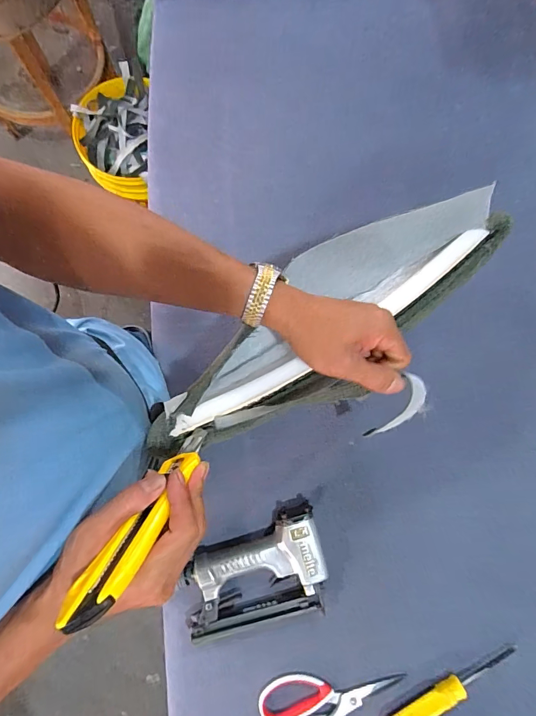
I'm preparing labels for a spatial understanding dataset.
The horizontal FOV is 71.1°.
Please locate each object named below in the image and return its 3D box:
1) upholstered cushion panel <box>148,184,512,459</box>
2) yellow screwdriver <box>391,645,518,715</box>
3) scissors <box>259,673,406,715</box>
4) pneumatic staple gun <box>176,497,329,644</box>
[{"bbox_3d":[0.056,-0.033,0.365,0.396,0.051,0.126,-36,82,-3],"label":"upholstered cushion panel"},{"bbox_3d":[0.239,0.430,0.482,0.200,0.026,0.024,-25,80,-6],"label":"yellow screwdriver"},{"bbox_3d":[0.084,0.445,0.481,0.180,0.007,0.097,-18,80,-5],"label":"scissors"},{"bbox_3d":[-0.020,0.281,0.497,0.185,0.040,0.134,-13,79,-4],"label":"pneumatic staple gun"}]

